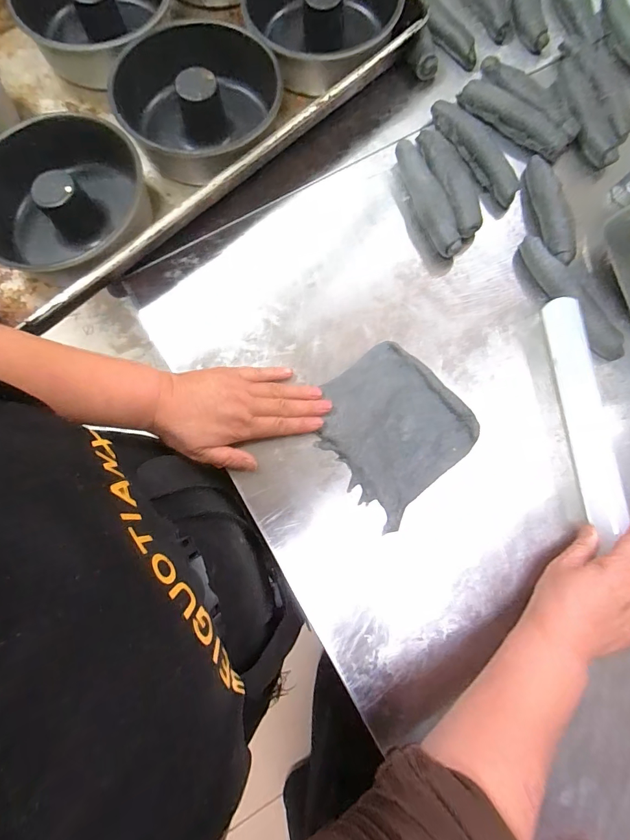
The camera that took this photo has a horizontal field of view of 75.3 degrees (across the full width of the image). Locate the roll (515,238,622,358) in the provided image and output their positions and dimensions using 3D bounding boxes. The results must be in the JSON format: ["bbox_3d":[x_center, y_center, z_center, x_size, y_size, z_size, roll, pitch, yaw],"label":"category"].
[{"bbox_3d":[0.267,-0.129,0.420,0.035,0.026,0.151,-30,80,-6],"label":"roll"}]

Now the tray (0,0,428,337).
[{"bbox_3d":[-0.209,-0.397,0.458,0.606,0.059,0.399,-42,82,-8],"label":"tray"}]

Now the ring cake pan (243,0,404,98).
[{"bbox_3d":[0.014,-0.451,0.468,0.167,0.067,0.184,-8,79,-2],"label":"ring cake pan"}]

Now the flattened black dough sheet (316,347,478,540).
[{"bbox_3d":[0.076,0.006,0.407,0.134,0.006,0.140,-40,82,-7],"label":"flattened black dough sheet"}]

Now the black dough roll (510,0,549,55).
[{"bbox_3d":[0.268,-0.516,0.511,0.030,0.024,0.128,-2,79,0],"label":"black dough roll"}]

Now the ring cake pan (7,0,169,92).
[{"bbox_3d":[-0.249,-0.471,0.475,0.169,0.056,0.172,-16,79,-3],"label":"ring cake pan"}]

